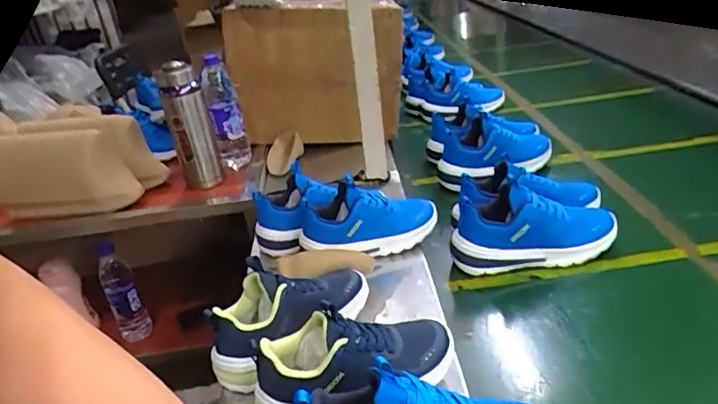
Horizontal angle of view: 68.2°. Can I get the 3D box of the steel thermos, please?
[{"bbox_3d":[-0.321,-0.140,1.003,0.071,0.235,0.071,-12,29,-11],"label":"steel thermos"}]

